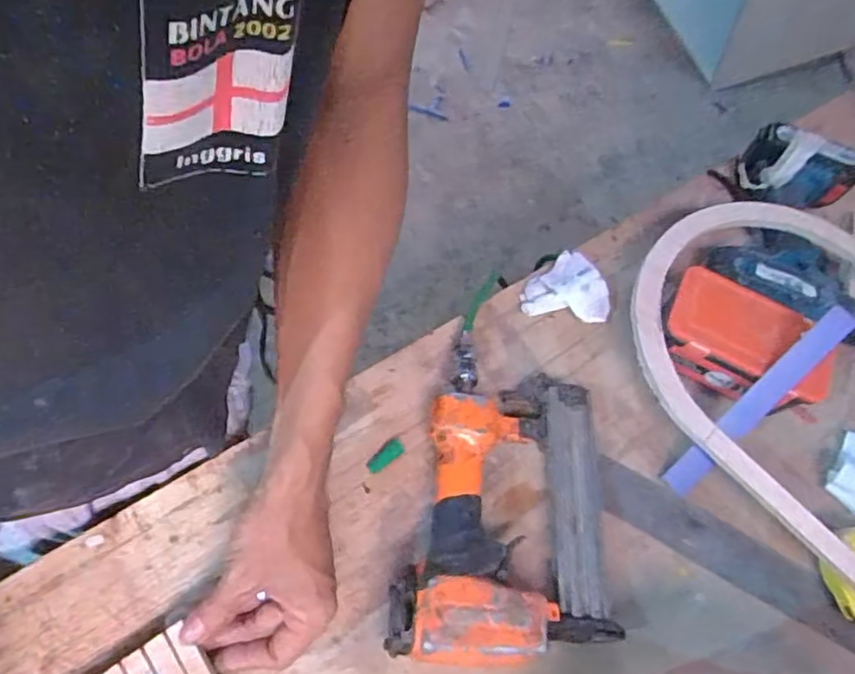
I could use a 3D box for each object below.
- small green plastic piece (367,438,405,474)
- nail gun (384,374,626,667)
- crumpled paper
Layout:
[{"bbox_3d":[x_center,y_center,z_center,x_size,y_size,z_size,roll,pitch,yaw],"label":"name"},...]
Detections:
[{"bbox_3d":[-0.035,0.099,0.531,0.034,0.008,0.017,-39,69,-7],"label":"small green plastic piece"},{"bbox_3d":[0.059,0.128,0.494,0.173,0.059,0.225,2,65,-7],"label":"nail gun"},{"bbox_3d":[0.132,-0.050,0.612,0.083,0.016,0.070,7,64,-5],"label":"crumpled paper"}]

